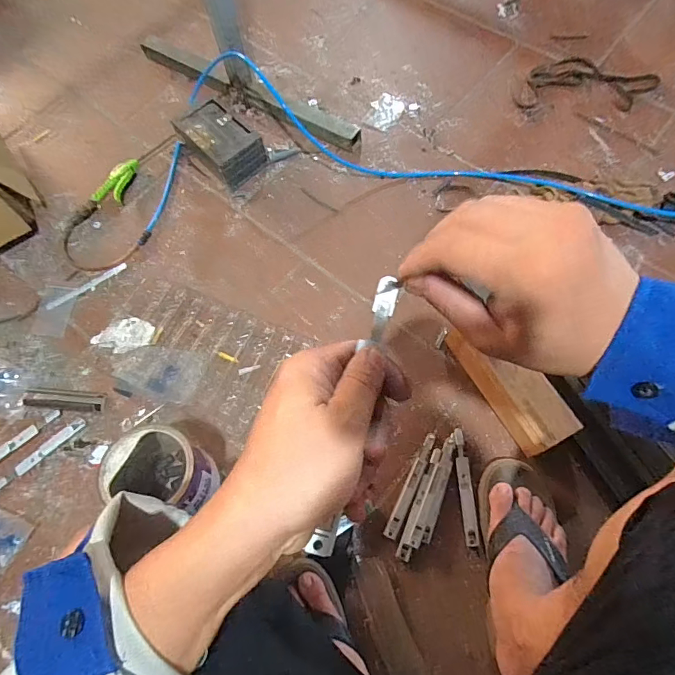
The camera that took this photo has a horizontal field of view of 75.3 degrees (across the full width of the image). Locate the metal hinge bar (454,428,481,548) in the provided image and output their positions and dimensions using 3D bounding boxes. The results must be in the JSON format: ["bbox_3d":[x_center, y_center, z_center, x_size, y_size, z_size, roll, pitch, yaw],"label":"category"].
[{"bbox_3d":[0.208,0.243,0.717,0.022,0.016,0.179,-4,68,2],"label":"metal hinge bar"}]

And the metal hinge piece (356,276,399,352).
[{"bbox_3d":[0.029,-0.016,0.290,0.014,0.008,0.050,15,79,8],"label":"metal hinge piece"}]

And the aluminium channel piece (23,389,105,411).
[{"bbox_3d":[-0.505,0.115,0.811,0.153,0.013,0.034,3,68,4],"label":"aluminium channel piece"}]

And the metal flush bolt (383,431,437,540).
[{"bbox_3d":[0.123,0.244,0.727,0.021,0.014,0.179,24,71,12],"label":"metal flush bolt"}]

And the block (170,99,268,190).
[{"bbox_3d":[-0.258,-0.434,0.973,0.118,0.083,0.185,-43,72,-13],"label":"block"}]

